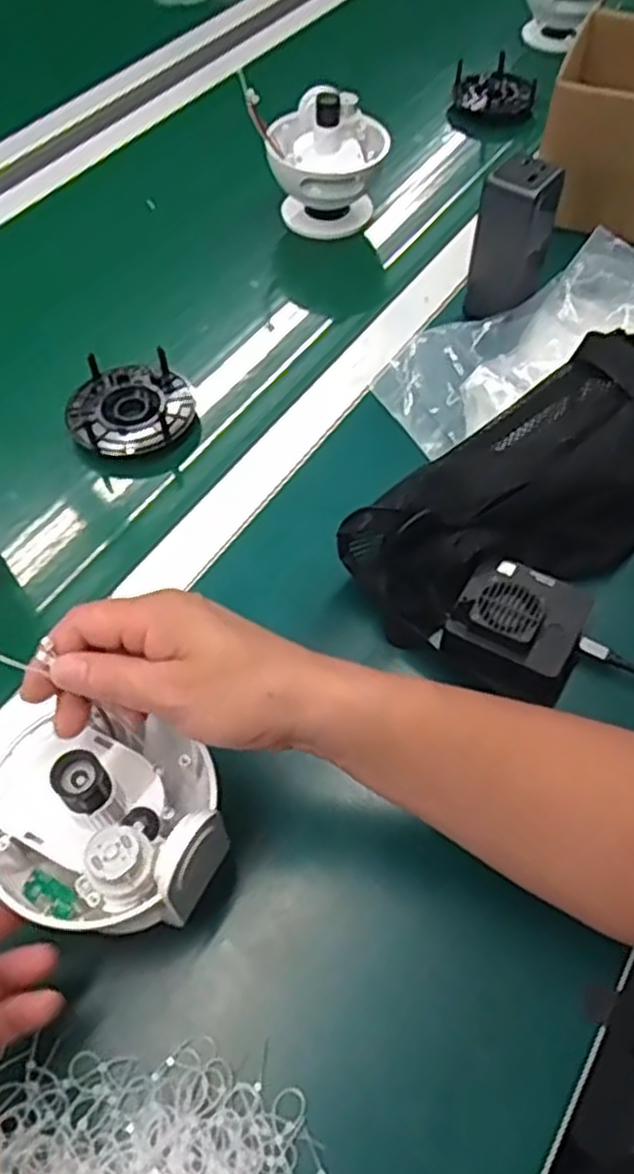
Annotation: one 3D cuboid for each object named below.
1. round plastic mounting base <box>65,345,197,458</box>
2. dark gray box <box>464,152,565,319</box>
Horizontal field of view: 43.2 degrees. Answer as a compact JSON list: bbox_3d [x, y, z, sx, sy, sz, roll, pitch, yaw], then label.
[{"bbox_3d":[-0.150,-0.148,0.647,0.099,0.023,0.089,-13,57,-9],"label":"round plastic mounting base"},{"bbox_3d":[0.161,-0.286,0.663,0.047,0.120,0.054,38,64,22],"label":"dark gray box"}]

